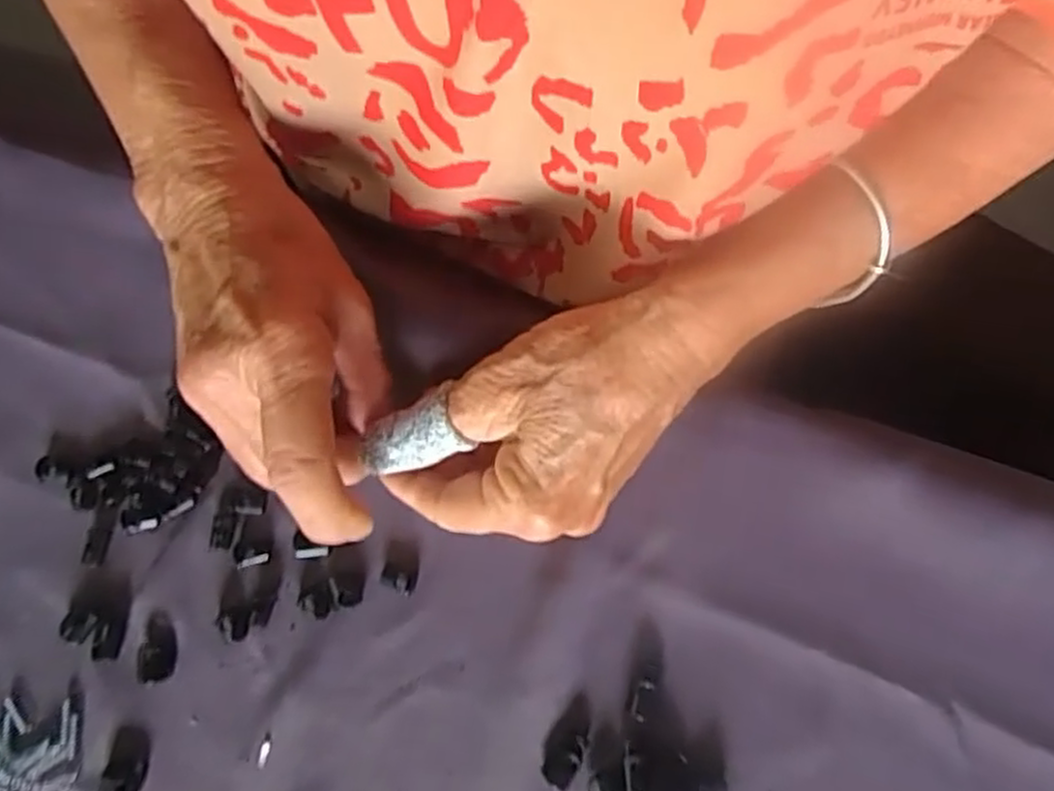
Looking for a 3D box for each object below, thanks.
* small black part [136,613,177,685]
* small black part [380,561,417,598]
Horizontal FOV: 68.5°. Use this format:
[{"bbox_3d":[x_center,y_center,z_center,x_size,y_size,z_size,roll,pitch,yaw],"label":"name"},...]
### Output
[{"bbox_3d":[-0.145,0.099,0.304,0.014,0.004,0.025,2,76,2],"label":"small black part"},{"bbox_3d":[-0.051,0.073,0.309,0.015,0.004,0.012,13,77,5],"label":"small black part"}]

